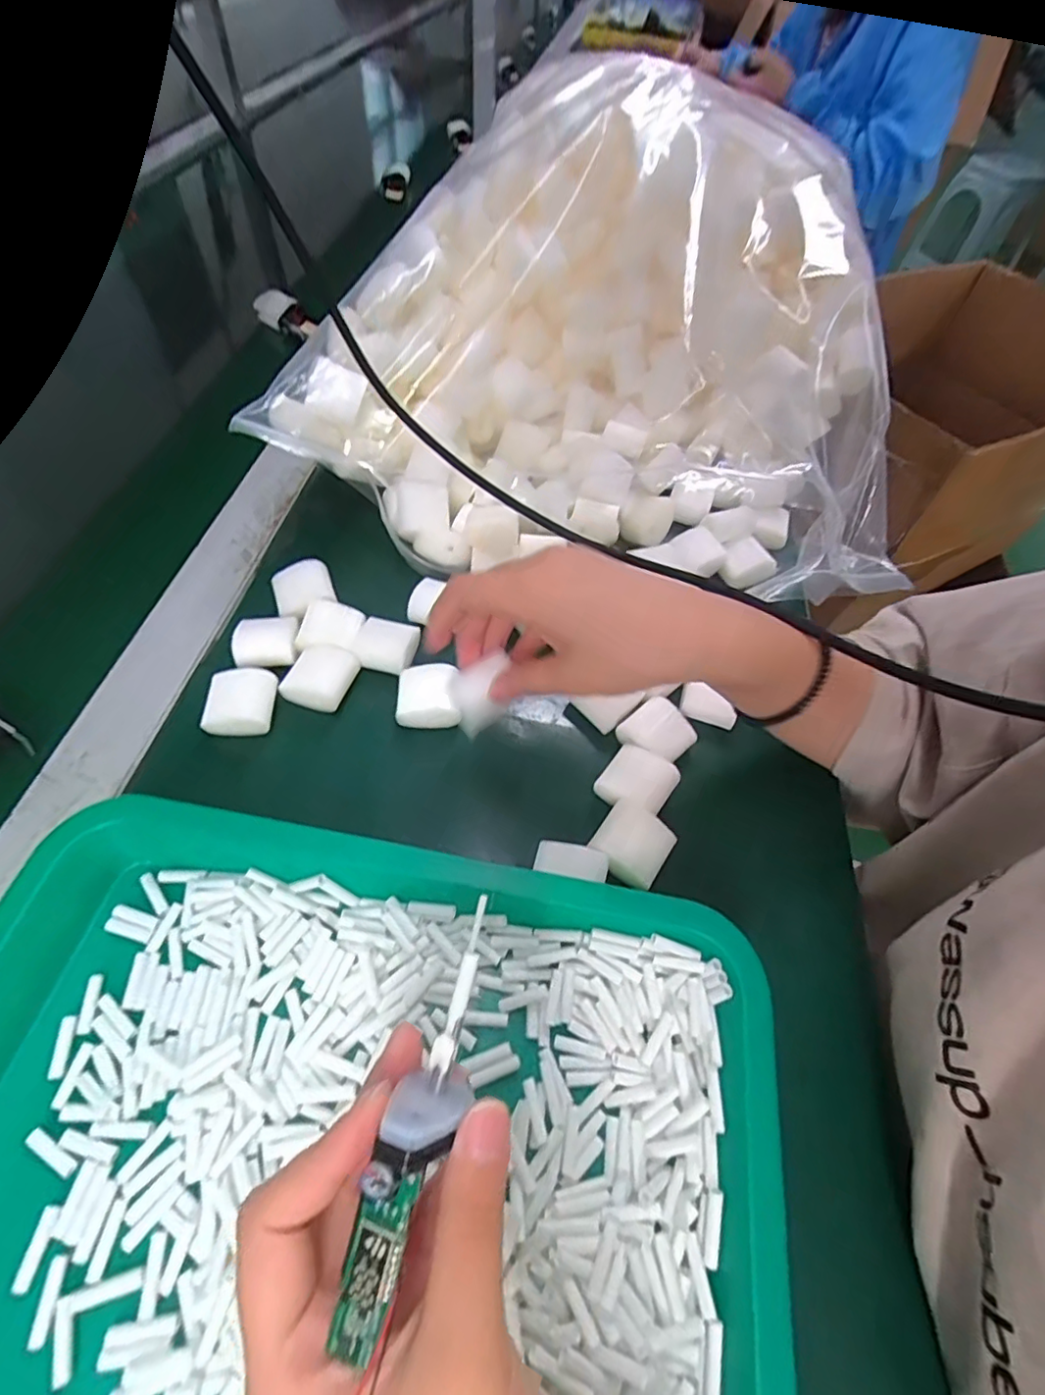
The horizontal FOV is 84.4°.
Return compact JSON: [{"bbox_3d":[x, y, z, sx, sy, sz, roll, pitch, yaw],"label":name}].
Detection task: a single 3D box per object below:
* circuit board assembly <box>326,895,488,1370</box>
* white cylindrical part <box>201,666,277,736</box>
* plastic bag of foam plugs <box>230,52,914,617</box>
[{"bbox_3d":[-0.025,0.109,0.157,0.018,0.022,0.100,16,57,7],"label":"circuit board assembly"},{"bbox_3d":[-0.162,0.003,0.333,0.037,0.018,0.037,3,56,-2],"label":"white cylindrical part"},{"bbox_3d":[0.067,-0.271,0.430,0.401,0.189,0.366,11,56,3],"label":"plastic bag of foam plugs"}]

